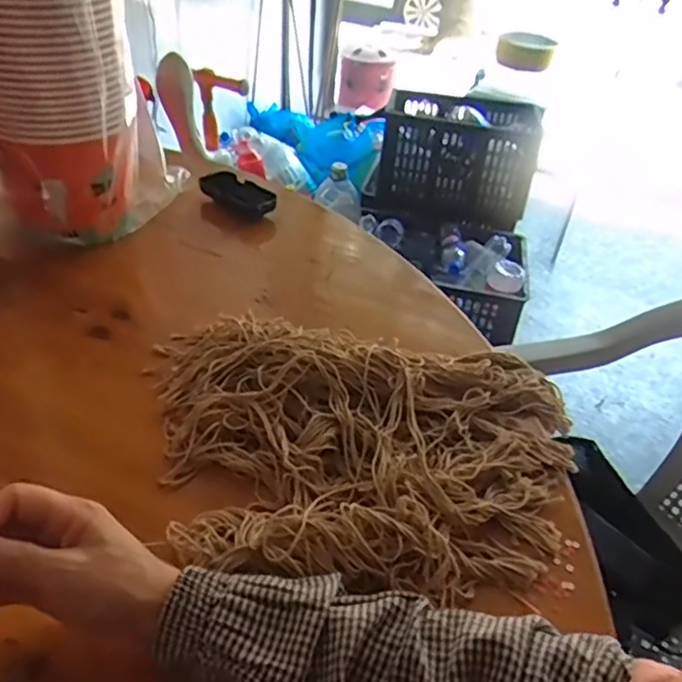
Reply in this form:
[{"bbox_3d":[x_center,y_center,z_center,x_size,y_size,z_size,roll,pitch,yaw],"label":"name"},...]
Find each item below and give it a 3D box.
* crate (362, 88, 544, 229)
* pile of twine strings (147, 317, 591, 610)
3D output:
[{"bbox_3d":[0.334,-0.537,1.806,0.431,0.301,0.264,12,40,8],"label":"crate"},{"bbox_3d":[0.013,0.076,0.495,0.342,0.041,0.243,7,39,2],"label":"pile of twine strings"}]

